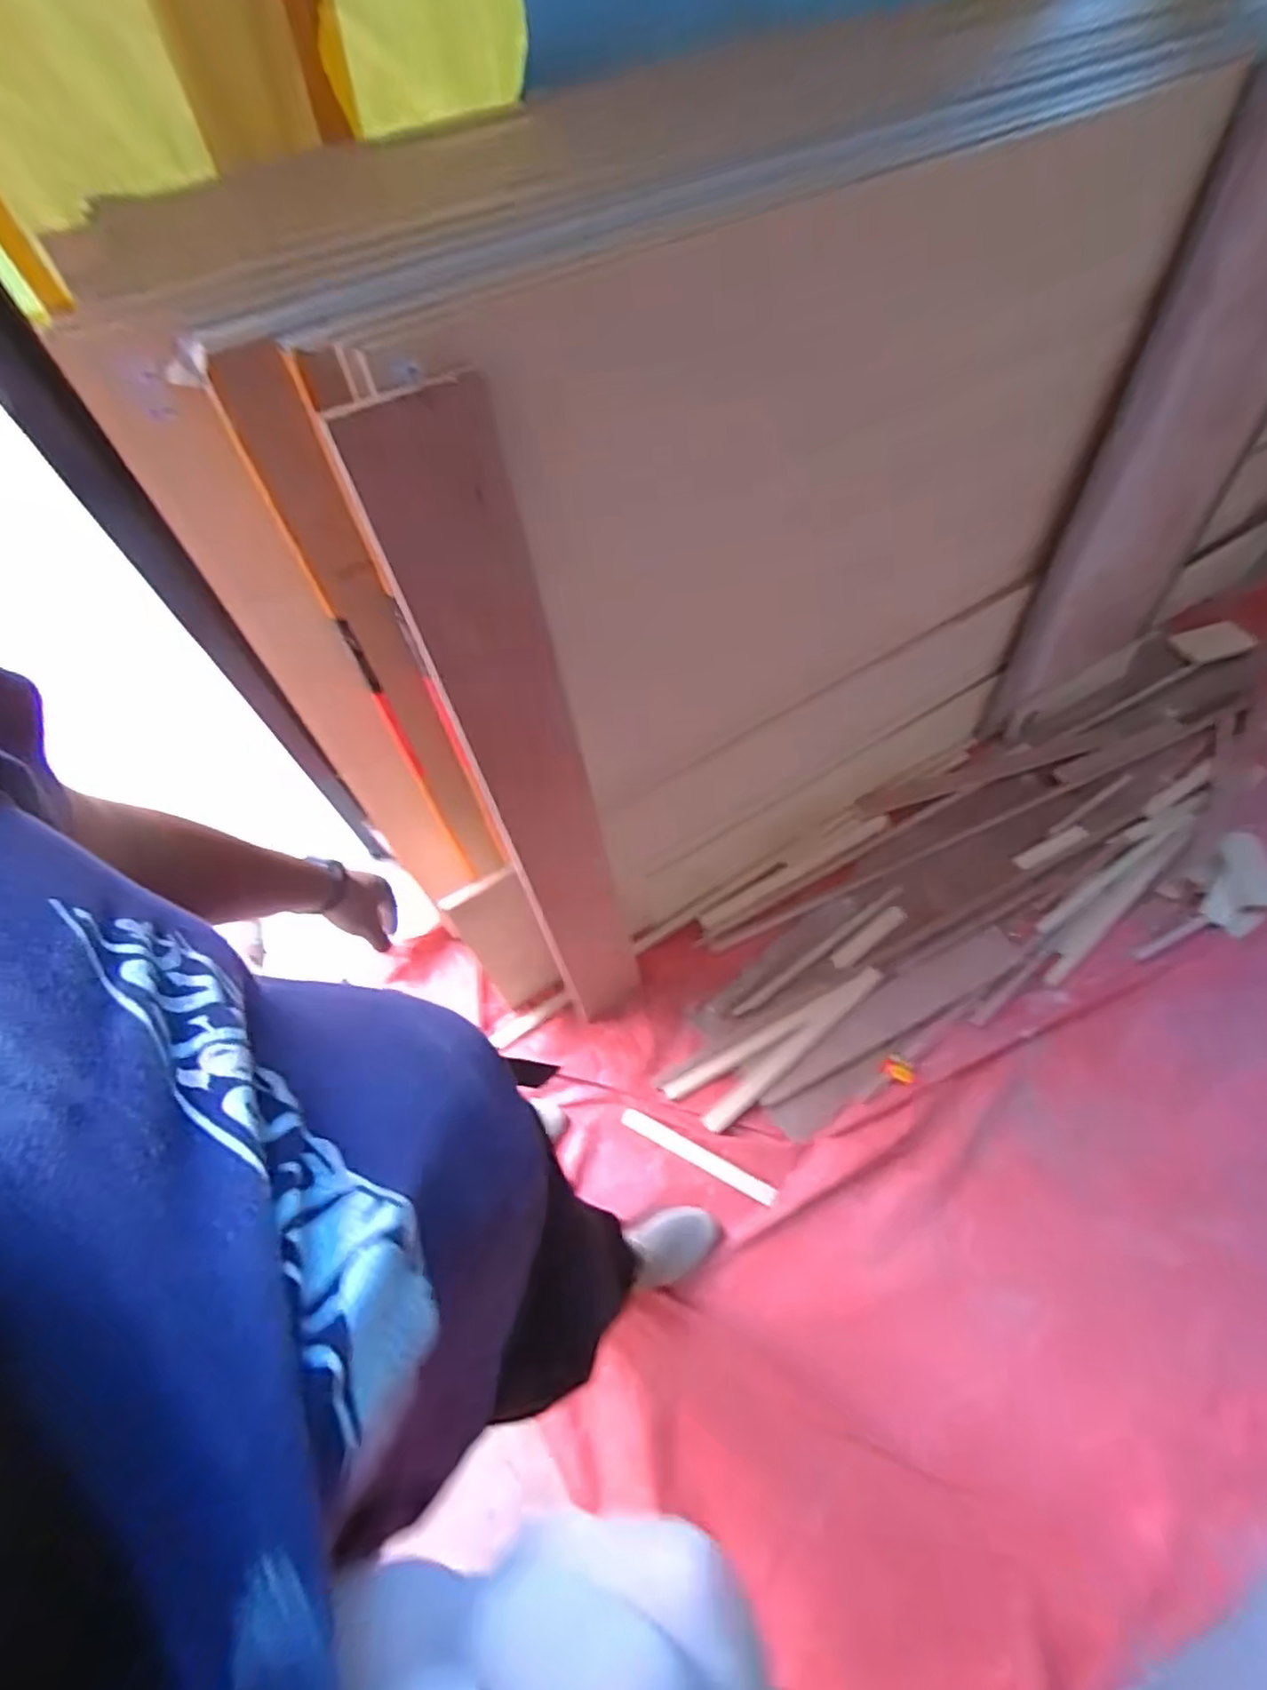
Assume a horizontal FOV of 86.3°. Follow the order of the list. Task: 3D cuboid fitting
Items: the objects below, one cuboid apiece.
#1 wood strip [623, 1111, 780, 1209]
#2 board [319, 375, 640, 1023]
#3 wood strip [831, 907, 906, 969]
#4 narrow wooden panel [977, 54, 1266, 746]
[{"bbox_3d":[0.134,0.650,1.411,0.342,0.008,0.037,26,69,10],"label":"wood strip"},{"bbox_3d":[-0.134,-0.030,1.047,0.158,1.169,0.033,-6,50,5],"label":"board"},{"bbox_3d":[0.564,0.221,1.618,0.230,0.014,0.041,-34,71,-14],"label":"wood strip"},{"bbox_3d":[1.123,-0.757,1.412,0.546,1.250,0.053,-27,56,-9],"label":"narrow wooden panel"}]

